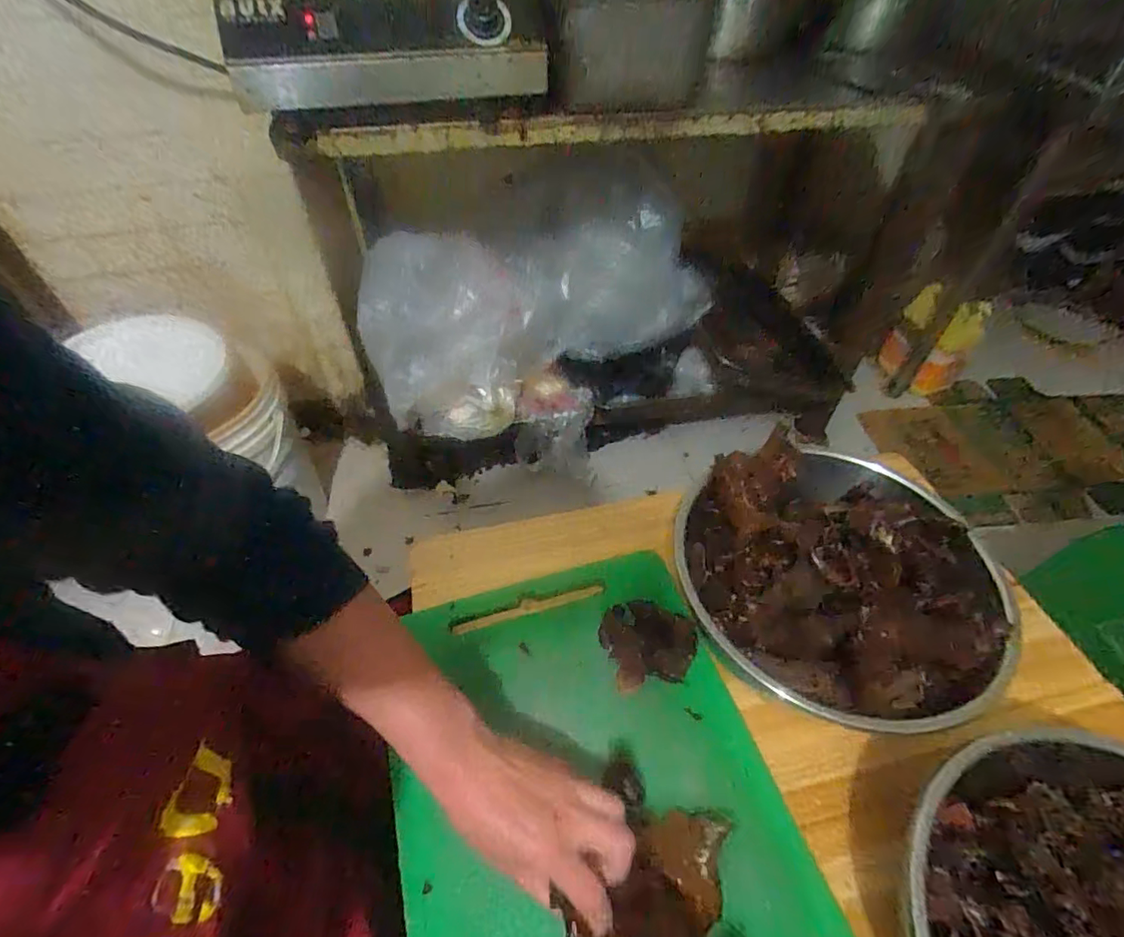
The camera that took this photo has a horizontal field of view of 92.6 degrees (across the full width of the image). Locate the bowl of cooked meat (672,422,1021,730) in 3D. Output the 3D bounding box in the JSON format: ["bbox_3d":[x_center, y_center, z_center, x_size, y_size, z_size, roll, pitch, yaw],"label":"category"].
[{"bbox_3d":[0.270,0.106,0.541,0.264,0.112,0.289,1,50,-1],"label":"bowl of cooked meat"}]

